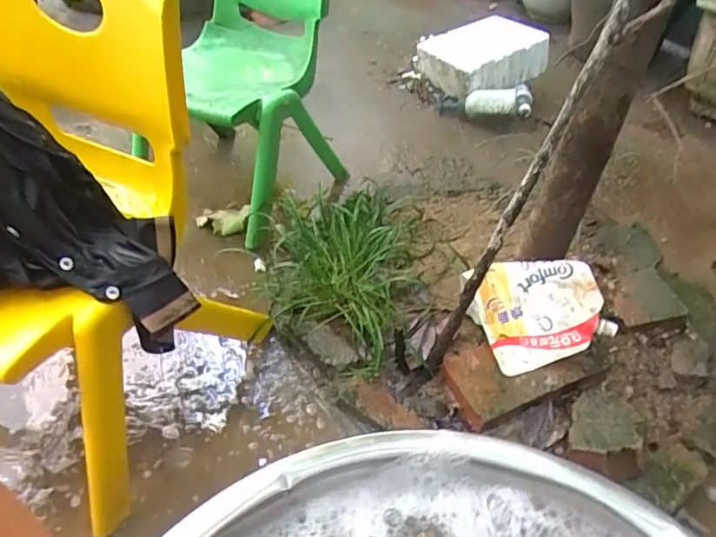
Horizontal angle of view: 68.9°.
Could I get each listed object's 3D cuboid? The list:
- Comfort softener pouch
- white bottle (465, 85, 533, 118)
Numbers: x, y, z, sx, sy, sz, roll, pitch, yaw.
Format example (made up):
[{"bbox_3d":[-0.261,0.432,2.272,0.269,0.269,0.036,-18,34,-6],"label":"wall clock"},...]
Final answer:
[{"bbox_3d":[0.252,0.054,0.740,0.168,0.030,0.154,-23,74,10],"label":"Comfort softener pouch"},{"bbox_3d":[0.395,-0.441,1.387,0.211,0.077,0.057,-12,47,-18],"label":"white bottle"}]

